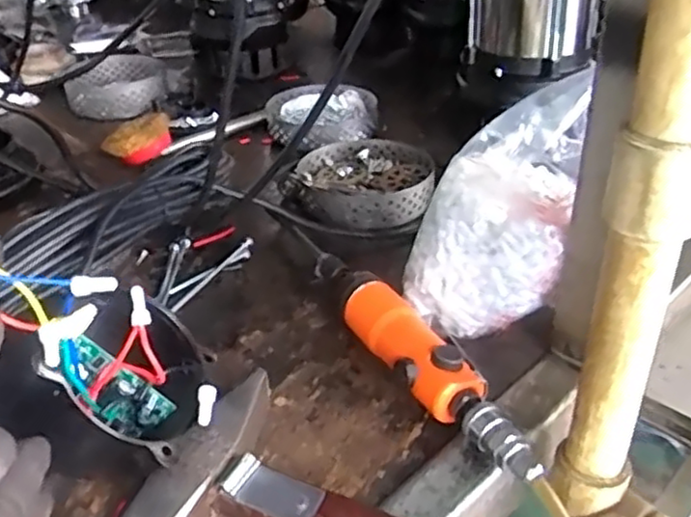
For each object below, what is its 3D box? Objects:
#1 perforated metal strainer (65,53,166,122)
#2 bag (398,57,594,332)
[{"bbox_3d":[-0.305,-0.230,0.932,0.132,0.046,0.139,-9,33,-8],"label":"perforated metal strainer"},{"bbox_3d":[0.117,-0.041,0.492,0.107,0.080,0.199,24,83,31],"label":"bag"}]

